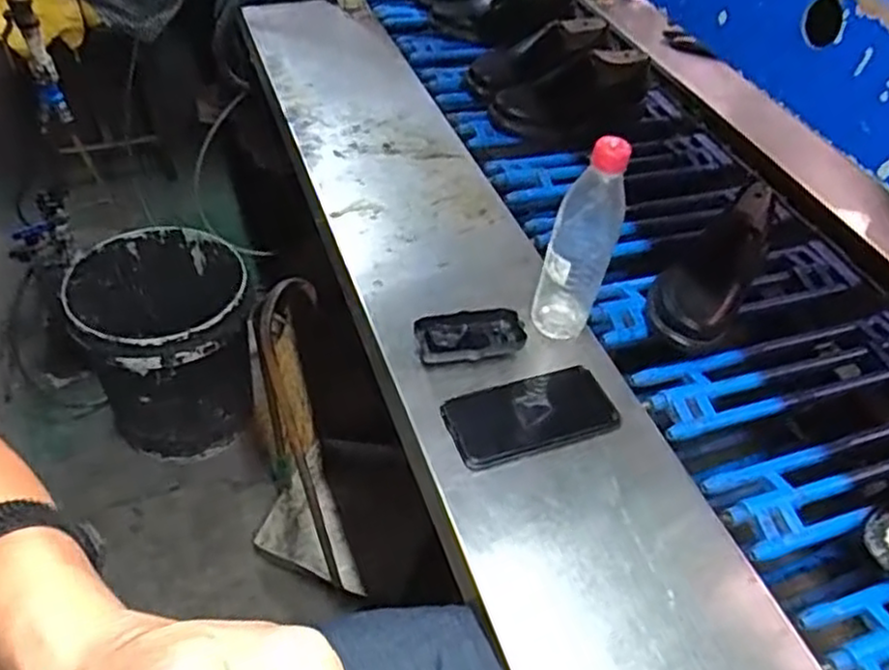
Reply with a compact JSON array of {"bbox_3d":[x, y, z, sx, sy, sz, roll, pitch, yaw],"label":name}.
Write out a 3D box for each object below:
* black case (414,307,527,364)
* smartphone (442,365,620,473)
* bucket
[{"bbox_3d":[0.027,0.002,0.743,0.109,0.026,0.056,-11,49,-16],"label":"black case"},{"bbox_3d":[0.084,0.073,0.689,0.170,0.017,0.086,-15,50,-19],"label":"smartphone"},{"bbox_3d":[-0.524,0.026,1.390,0.293,0.353,0.306,-11,49,-16],"label":"bucket"}]

